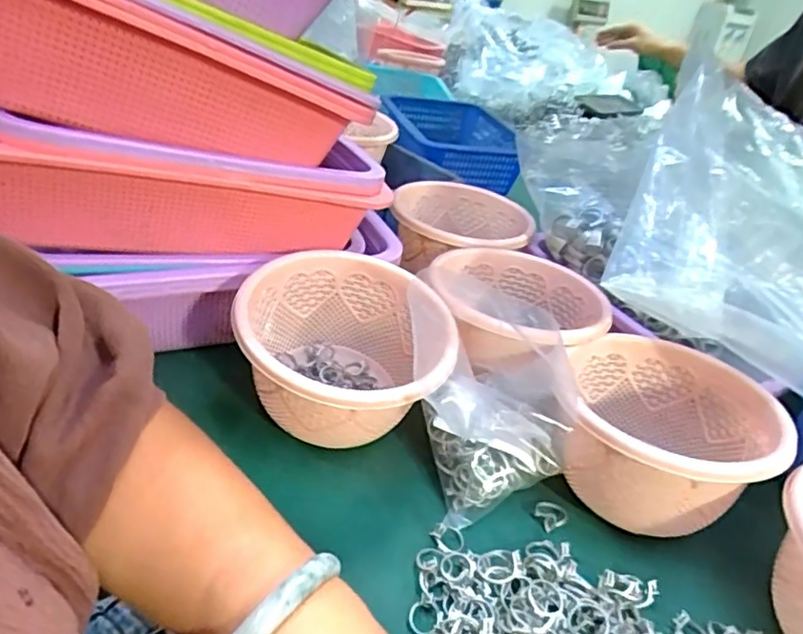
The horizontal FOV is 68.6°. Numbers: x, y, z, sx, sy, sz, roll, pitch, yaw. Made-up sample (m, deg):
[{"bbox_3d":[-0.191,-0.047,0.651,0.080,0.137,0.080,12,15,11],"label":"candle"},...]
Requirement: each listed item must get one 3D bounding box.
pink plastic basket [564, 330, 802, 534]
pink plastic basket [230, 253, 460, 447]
[{"bbox_3d":[0.174,0.080,0.404,0.138,0.080,0.142,16,33,10],"label":"pink plastic basket"},{"bbox_3d":[-0.040,0.028,0.416,0.143,0.091,0.143,9,33,-1],"label":"pink plastic basket"}]

